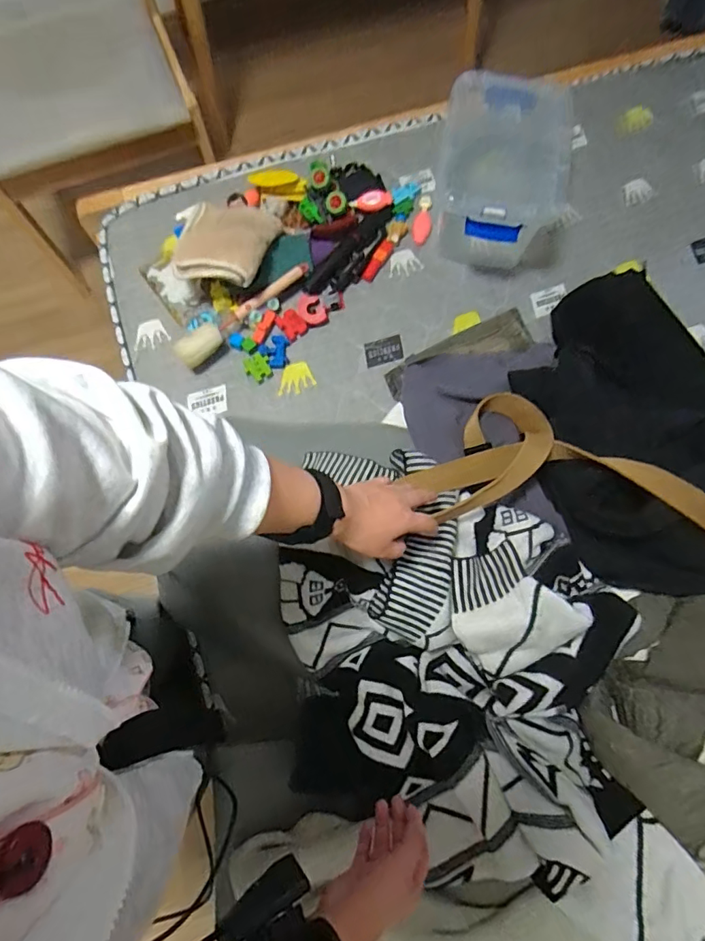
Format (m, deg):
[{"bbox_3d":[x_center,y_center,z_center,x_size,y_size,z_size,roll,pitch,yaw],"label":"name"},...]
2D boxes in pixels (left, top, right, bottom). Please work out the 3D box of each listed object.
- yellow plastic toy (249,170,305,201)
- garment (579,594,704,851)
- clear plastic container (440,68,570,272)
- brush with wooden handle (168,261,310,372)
[{"bbox_3d":[-0.135,-0.530,0.934,0.104,0.029,0.063,7,72,4],"label":"yellow plastic toy"},{"bbox_3d":[0.382,0.262,0.559,0.241,0.065,0.197,-42,75,-11],"label":"garment"},{"bbox_3d":[0.255,-0.502,0.866,0.189,0.162,0.293,3,71,3],"label":"clear plastic container"},{"bbox_3d":[-0.184,-0.266,0.867,0.267,0.045,0.049,-37,74,-10],"label":"brush with wooden handle"}]

